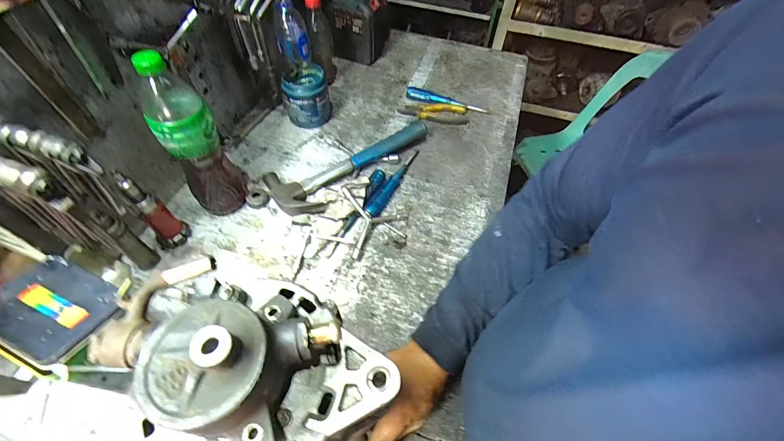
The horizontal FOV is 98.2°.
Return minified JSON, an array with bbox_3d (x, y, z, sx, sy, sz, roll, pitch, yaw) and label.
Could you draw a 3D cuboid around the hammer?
[{"bbox_3d":[-0.072,-0.113,0.655,0.327,0.039,0.123,-32,64,-21],"label":"hammer"}]

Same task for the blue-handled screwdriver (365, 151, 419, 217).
[{"bbox_3d":[0.007,-0.077,0.649,0.028,0.025,0.193,28,60,15],"label":"blue-handled screwdriver"}]

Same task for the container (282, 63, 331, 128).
[{"bbox_3d":[-0.180,-0.260,0.715,0.087,0.098,0.091,1,57,-2],"label":"container"}]

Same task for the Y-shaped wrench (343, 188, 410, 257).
[{"bbox_3d":[-0.022,-0.002,0.581,0.105,0.039,0.119,-9,58,-8],"label":"Y-shaped wrench"}]

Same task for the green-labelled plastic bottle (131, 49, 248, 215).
[{"bbox_3d":[-0.296,-0.116,0.510,0.084,0.266,0.085,-32,64,-21],"label":"green-labelled plastic bottle"}]

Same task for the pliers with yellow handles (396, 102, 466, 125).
[{"bbox_3d":[0.093,-0.242,0.765,0.153,0.015,0.050,2,57,-2],"label":"pliers with yellow handles"}]

